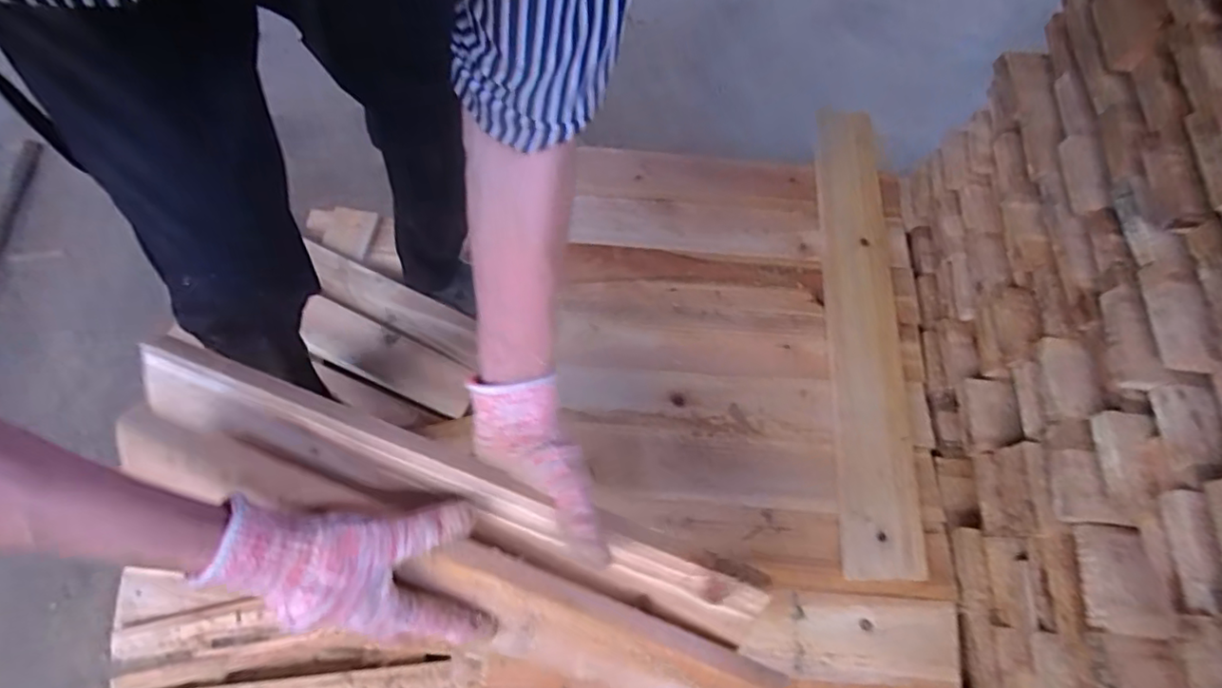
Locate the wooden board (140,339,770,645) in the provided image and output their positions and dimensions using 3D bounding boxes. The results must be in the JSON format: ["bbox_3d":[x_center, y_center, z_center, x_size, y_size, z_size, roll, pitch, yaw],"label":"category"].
[{"bbox_3d":[-0.123,0.104,0.440,0.473,0.020,0.057,21,105,4],"label":"wooden board"}]

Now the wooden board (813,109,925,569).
[{"bbox_3d":[0.310,-0.051,0.749,0.085,0.021,0.633,5,65,1],"label":"wooden board"}]

